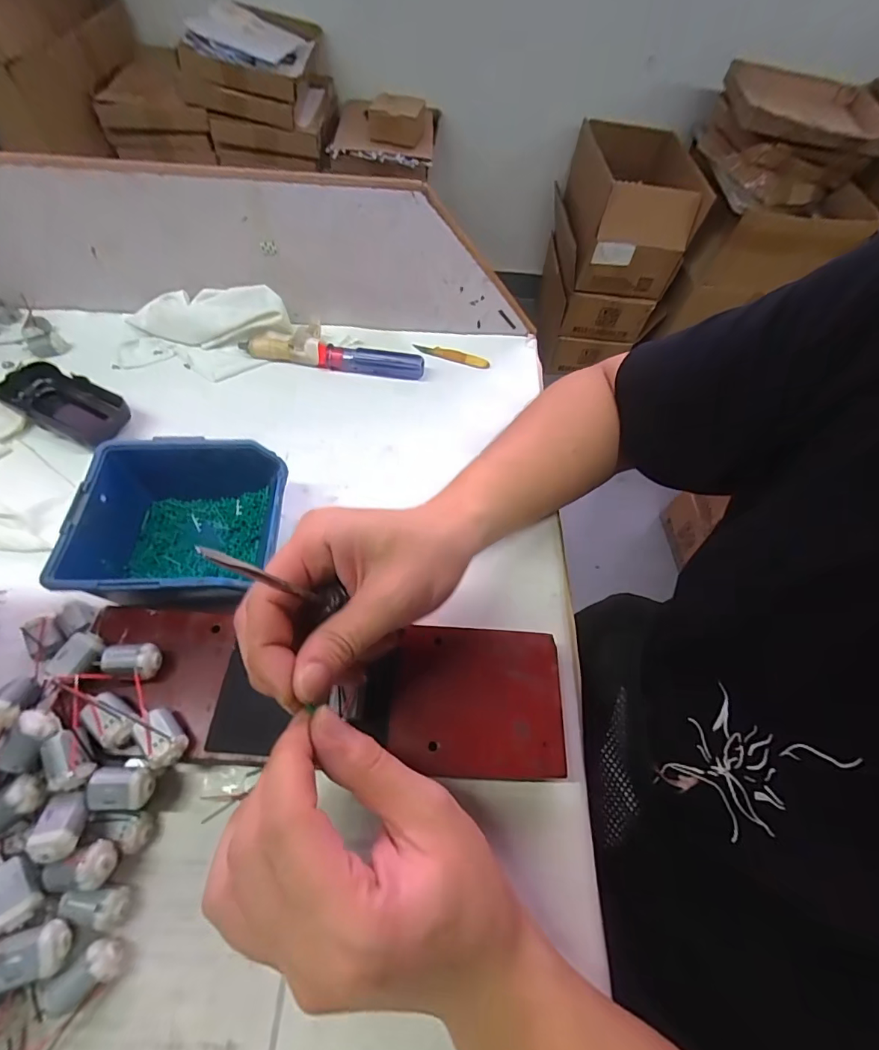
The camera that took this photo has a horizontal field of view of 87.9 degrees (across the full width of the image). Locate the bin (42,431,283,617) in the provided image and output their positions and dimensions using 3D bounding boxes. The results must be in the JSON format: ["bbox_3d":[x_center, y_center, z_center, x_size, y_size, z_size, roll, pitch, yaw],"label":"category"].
[{"bbox_3d":[-0.172,0.004,0.316,0.120,0.060,0.111,3,58,-2],"label":"bin"}]

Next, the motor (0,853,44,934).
[{"bbox_3d":[-0.199,0.171,0.212,0.017,0.011,0.028,-31,65,-21],"label":"motor"}]

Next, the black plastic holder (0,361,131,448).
[{"bbox_3d":[-0.322,-0.105,0.394,0.103,0.027,0.047,21,59,9],"label":"black plastic holder"}]

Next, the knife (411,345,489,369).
[{"bbox_3d":[0.013,-0.175,0.471,0.078,0.006,0.011,17,58,7],"label":"knife"}]

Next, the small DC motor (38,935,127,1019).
[{"bbox_3d":[-0.164,0.210,0.214,0.031,0.019,0.017,-29,64,-20],"label":"small DC motor"}]

